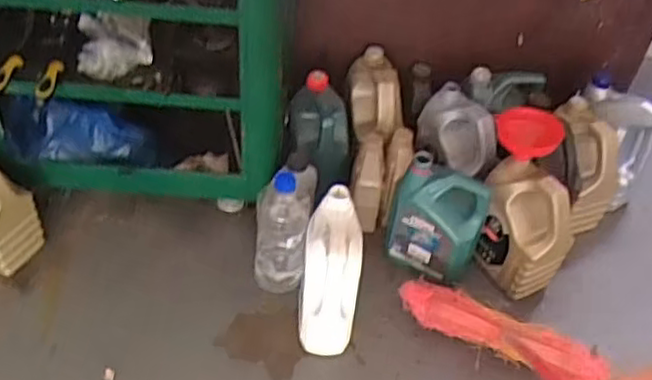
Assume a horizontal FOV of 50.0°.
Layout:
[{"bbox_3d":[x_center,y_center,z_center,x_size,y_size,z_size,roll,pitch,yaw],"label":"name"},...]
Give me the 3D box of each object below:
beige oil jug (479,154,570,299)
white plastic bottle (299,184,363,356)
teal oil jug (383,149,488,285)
[{"bbox_3d":[0.413,0.082,1.476,0.130,0.264,0.211,-24,53,-26],"label":"beige oil jug"},{"bbox_3d":[0.010,0.157,1.345,0.105,0.297,0.190,6,46,0],"label":"white plastic bottle"},{"bbox_3d":[0.229,0.070,1.460,0.190,0.233,0.092,26,50,19],"label":"teal oil jug"}]

